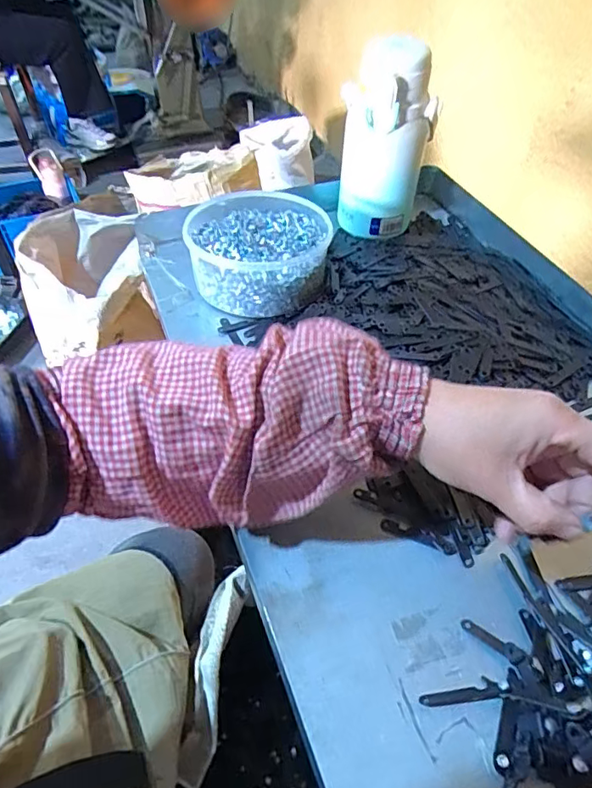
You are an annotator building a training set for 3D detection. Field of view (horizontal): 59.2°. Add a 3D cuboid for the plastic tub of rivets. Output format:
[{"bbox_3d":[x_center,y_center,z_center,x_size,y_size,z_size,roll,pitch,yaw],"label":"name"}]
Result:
[{"bbox_3d":[-0.038,-0.156,0.563,0.144,0.058,0.154,0,48,0],"label":"plastic tub of rivets"}]

